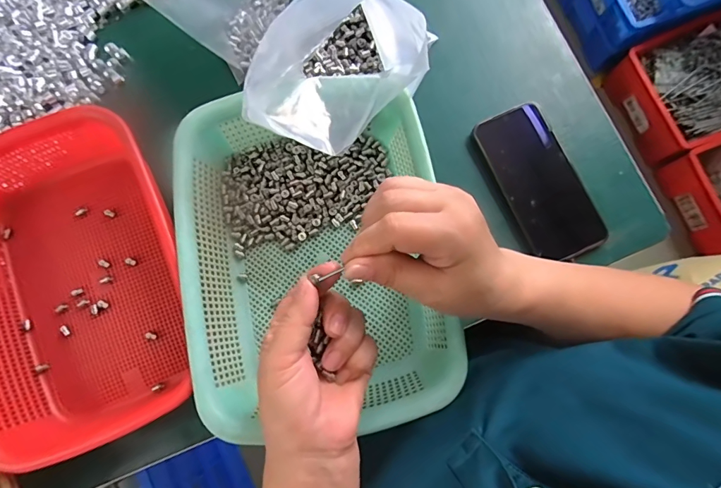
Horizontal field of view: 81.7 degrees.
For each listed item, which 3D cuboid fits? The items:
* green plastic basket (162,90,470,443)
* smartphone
[{"bbox_3d":[-0.052,0.016,0.385,0.207,0.078,0.293,-14,77,-4],"label":"green plastic basket"},{"bbox_3d":[0.181,-0.062,0.418,0.074,0.007,0.158,-23,83,-2],"label":"smartphone"}]

